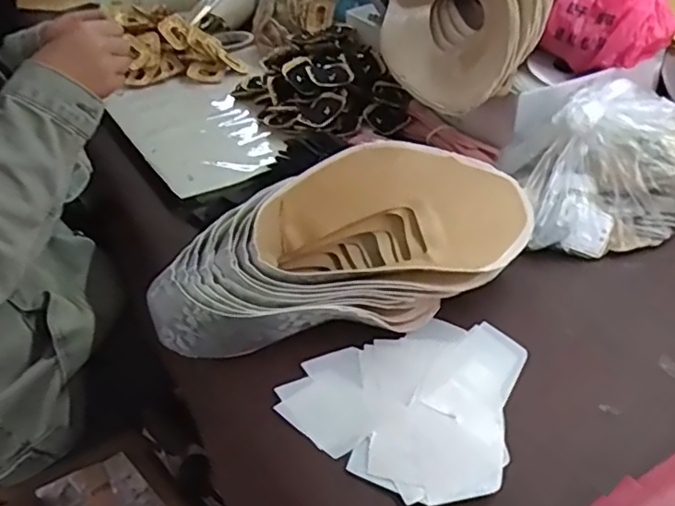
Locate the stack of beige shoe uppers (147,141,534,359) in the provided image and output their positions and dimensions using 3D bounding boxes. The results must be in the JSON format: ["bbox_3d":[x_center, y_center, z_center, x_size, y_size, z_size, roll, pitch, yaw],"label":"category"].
[{"bbox_3d":[0.009,0.000,0.558,0.336,0.110,0.132,-16,39,-12],"label":"stack of beige shoe uppers"}]

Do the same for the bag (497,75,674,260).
[{"bbox_3d":[0.272,-0.092,0.630,0.198,0.110,0.147,-7,38,-1],"label":"bag"}]

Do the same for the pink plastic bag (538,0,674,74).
[{"bbox_3d":[0.335,-0.296,0.754,0.137,0.109,0.153,14,42,25],"label":"pink plastic bag"}]

